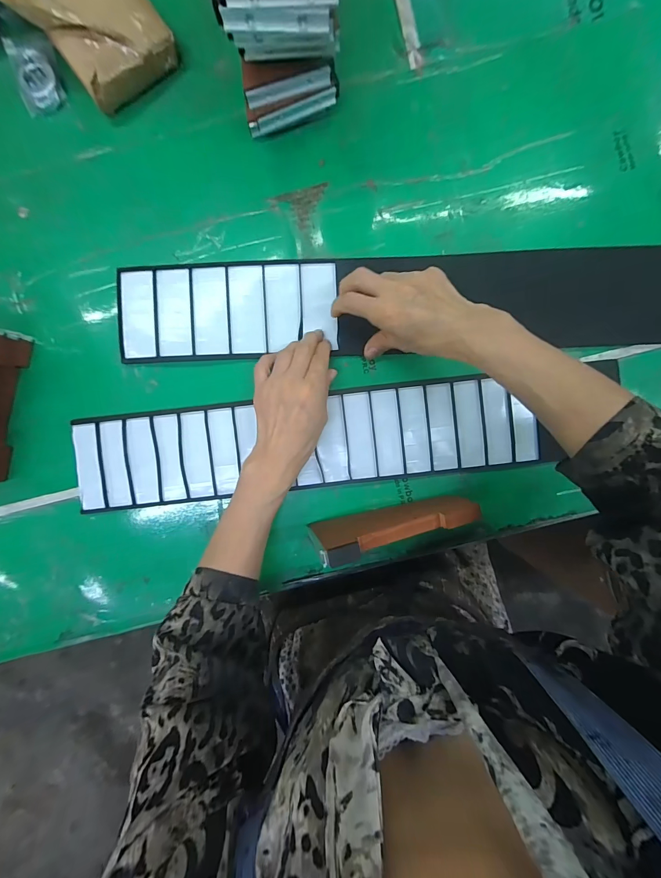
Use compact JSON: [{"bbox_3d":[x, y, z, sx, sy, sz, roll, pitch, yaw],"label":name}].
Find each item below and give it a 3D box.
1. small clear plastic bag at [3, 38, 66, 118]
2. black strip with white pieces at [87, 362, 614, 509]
[{"bbox_3d":[-0.296,-0.373,0.342,0.046,0.009,0.081,-20,92,1],"label":"small clear plastic bag"},{"bbox_3d":[-0.018,0.002,0.353,0.487,0.008,0.097,-6,92,1],"label":"black strip with white pieces"}]

